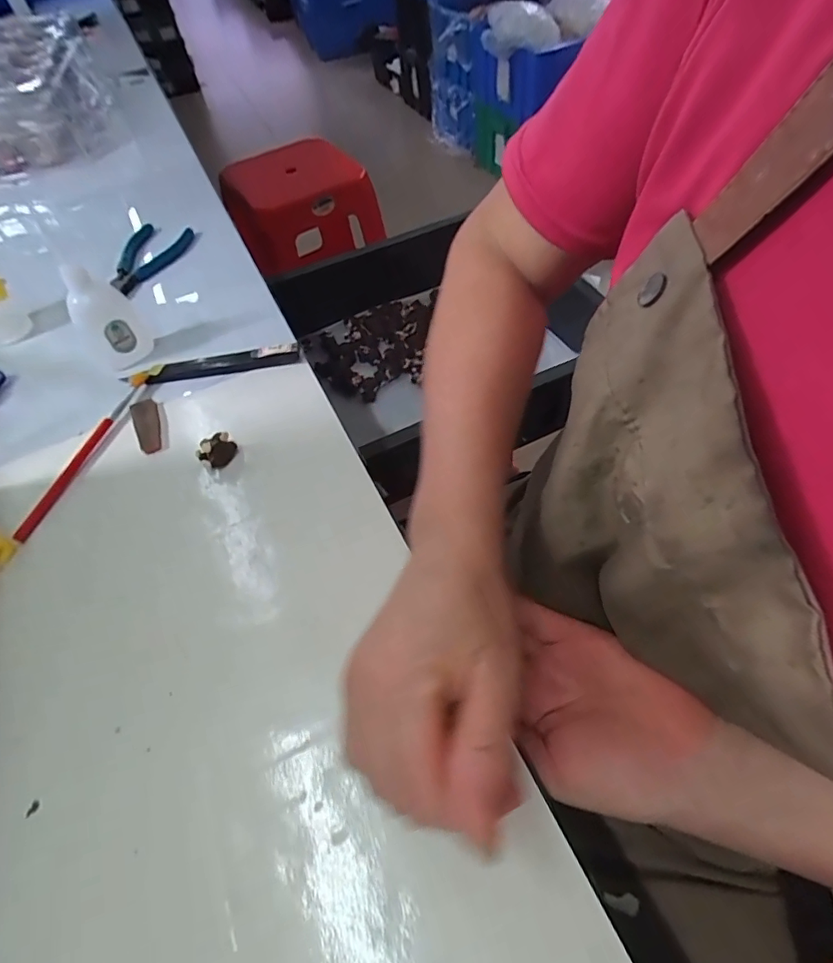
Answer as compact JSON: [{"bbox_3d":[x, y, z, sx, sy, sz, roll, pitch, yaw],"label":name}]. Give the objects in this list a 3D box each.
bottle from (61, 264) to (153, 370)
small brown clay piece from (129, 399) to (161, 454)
[{"bbox_3d":[-0.235,-0.127,0.384,0.042,0.074,0.031,-31,58,-15],"label":"bottle"},{"bbox_3d":[-0.192,-0.042,0.363,0.018,0.011,0.050,-26,57,-12],"label":"small brown clay piece"}]

